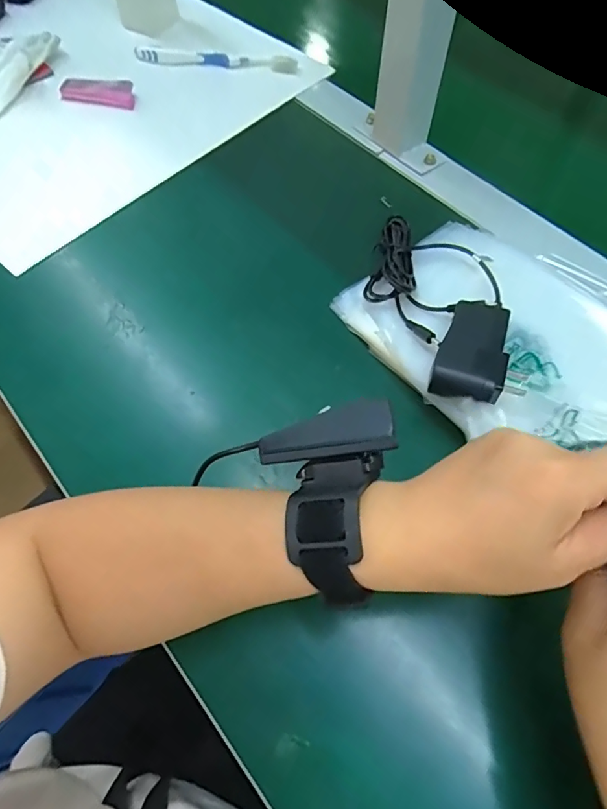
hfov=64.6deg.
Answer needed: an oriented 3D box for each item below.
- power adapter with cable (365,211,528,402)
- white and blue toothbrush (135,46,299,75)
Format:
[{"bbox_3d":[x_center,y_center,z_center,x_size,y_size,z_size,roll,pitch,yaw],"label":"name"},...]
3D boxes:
[{"bbox_3d":[0.103,-0.081,0.357,0.087,0.035,0.184,-18,64,-9],"label":"power adapter with cable"},{"bbox_3d":[-0.099,-0.395,0.551,0.184,0.015,0.023,6,63,4],"label":"white and blue toothbrush"}]

